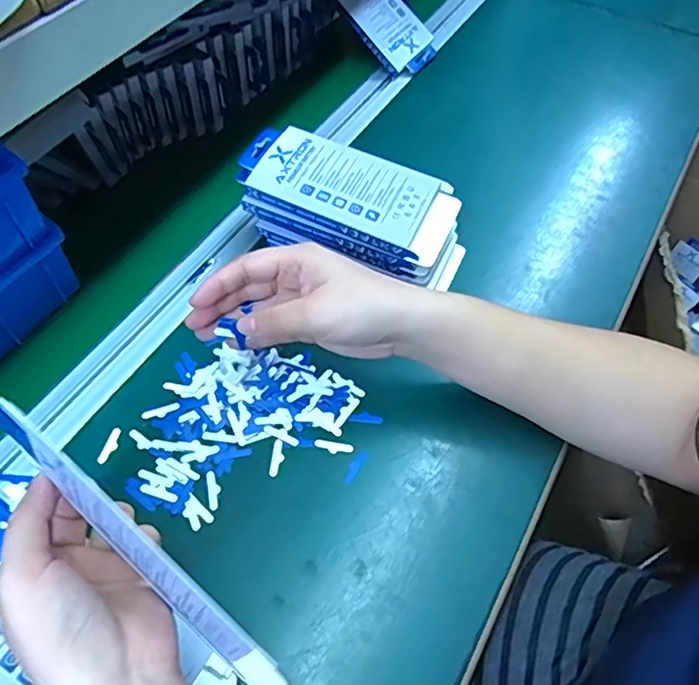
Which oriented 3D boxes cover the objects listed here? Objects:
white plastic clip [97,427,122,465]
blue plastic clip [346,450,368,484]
[{"bbox_3d":[-0.166,0.071,0.405,0.009,0.004,0.027,14,57,8],"label":"white plastic clip"},{"bbox_3d":[0.004,0.085,0.401,0.007,0.004,0.026,28,60,16],"label":"blue plastic clip"}]

